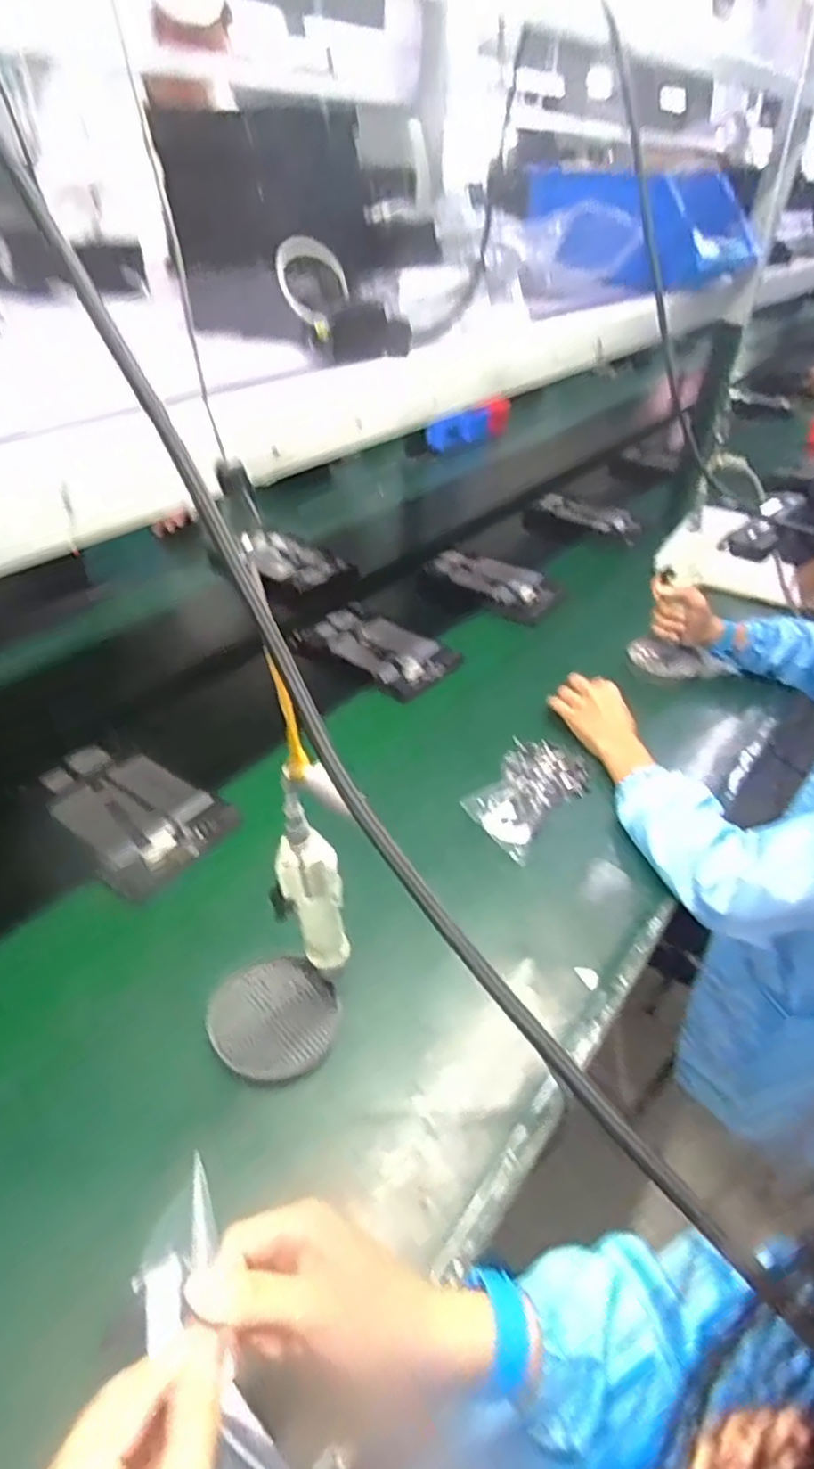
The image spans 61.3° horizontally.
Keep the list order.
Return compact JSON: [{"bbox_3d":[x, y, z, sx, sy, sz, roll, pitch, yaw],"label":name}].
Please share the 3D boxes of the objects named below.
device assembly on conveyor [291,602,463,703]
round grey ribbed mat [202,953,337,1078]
[{"bbox_3d":[-0.048,-0.138,1.079,0.238,0.026,0.144,29,46,29],"label":"device assembly on conveyor"},{"bbox_3d":[-0.117,0.254,0.617,0.106,0.007,0.101,-27,74,-20],"label":"round grey ribbed mat"}]

